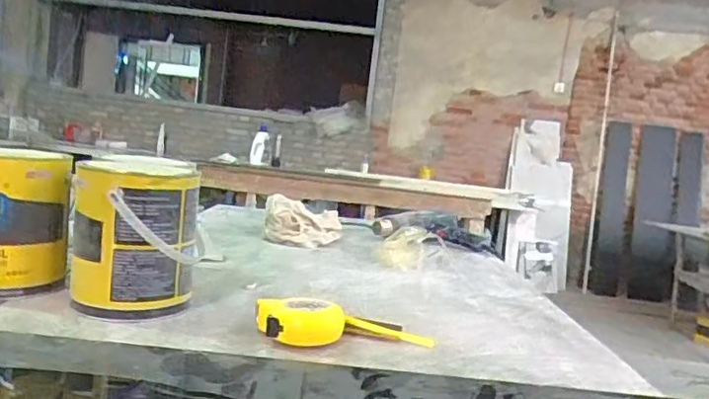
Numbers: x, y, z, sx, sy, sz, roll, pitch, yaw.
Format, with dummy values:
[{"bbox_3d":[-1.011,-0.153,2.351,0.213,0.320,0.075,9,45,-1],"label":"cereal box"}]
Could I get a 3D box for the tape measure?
[{"bbox_3d":[-0.008,0.143,0.668,0.208,0.045,0.077,4,8,-14],"label":"tape measure"}]

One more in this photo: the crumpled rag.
[{"bbox_3d":[-0.108,0.046,1.268,0.169,0.086,0.143,5,8,-6],"label":"crumpled rag"}]

